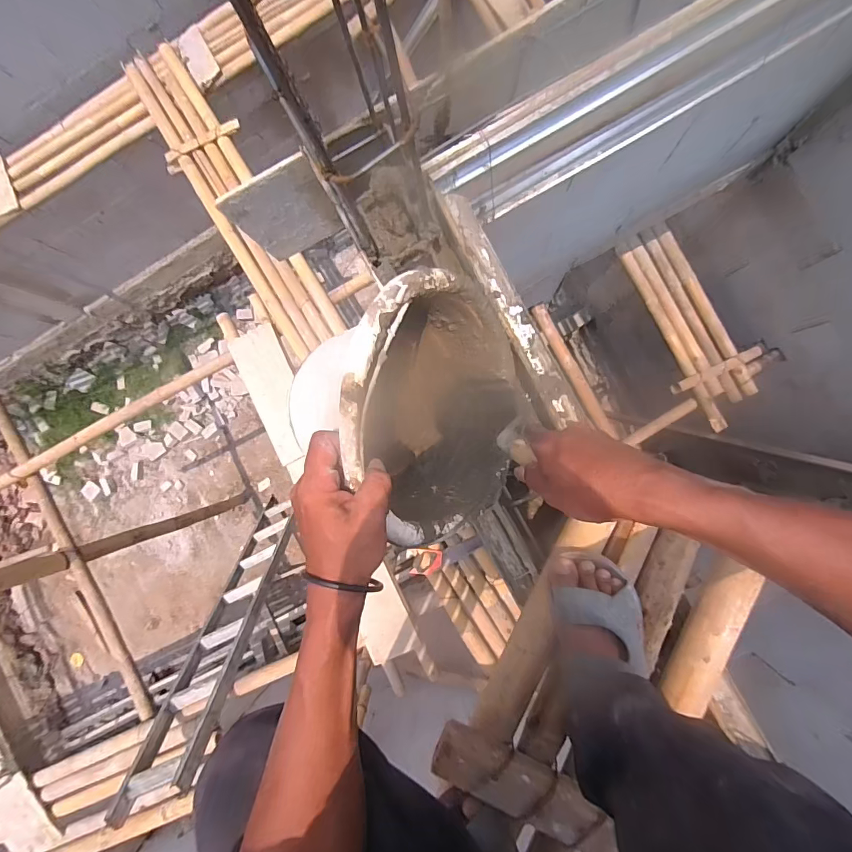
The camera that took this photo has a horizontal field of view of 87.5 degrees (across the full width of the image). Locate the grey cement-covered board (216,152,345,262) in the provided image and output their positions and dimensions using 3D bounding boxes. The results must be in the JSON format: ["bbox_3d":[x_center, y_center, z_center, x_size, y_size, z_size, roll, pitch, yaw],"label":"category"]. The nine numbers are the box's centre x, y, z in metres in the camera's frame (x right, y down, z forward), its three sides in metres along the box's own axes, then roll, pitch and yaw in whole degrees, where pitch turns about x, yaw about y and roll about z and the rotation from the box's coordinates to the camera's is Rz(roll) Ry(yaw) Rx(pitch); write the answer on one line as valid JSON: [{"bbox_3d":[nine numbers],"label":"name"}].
[{"bbox_3d":[-0.242,-0.374,0.791,0.156,0.229,0.016,-30,86,5],"label":"grey cement-covered board"}]

